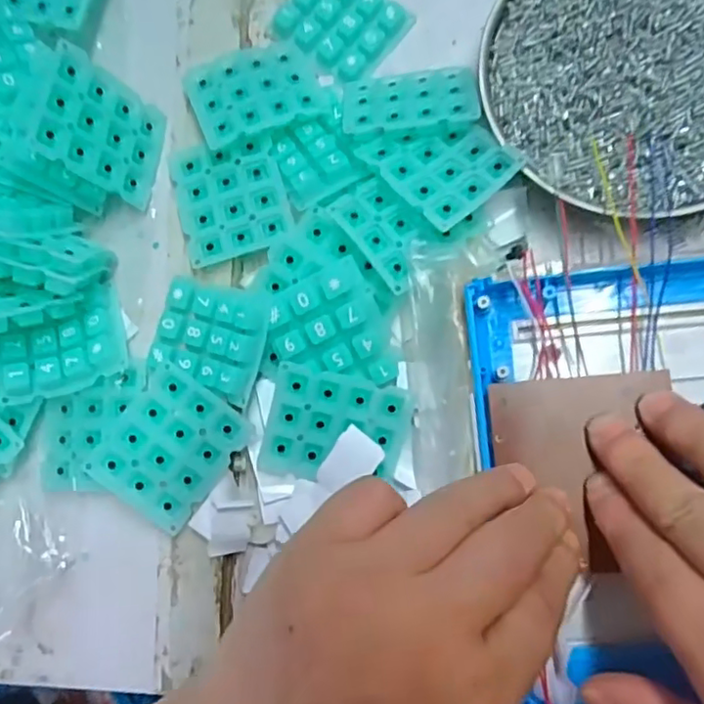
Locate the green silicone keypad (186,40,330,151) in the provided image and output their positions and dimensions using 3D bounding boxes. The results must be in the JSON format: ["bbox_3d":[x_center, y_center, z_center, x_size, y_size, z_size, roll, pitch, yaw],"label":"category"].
[{"bbox_3d":[-0.047,-0.123,0.299,0.059,0.009,0.047,-20,69,-9],"label":"green silicone keypad"}]

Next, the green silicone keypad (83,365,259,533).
[{"bbox_3d":[-0.080,0.042,0.276,0.048,0.012,0.060,37,91,10],"label":"green silicone keypad"}]

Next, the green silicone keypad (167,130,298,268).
[{"bbox_3d":[-0.056,-0.072,0.294,0.051,0.011,0.057,-14,83,7],"label":"green silicone keypad"}]

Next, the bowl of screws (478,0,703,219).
[{"bbox_3d":[0.128,-0.125,0.272,0.130,0.021,0.131,-1,85,8],"label":"bowl of screws"}]

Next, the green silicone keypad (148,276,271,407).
[{"bbox_3d":[-0.065,-0.007,0.278,0.052,0.007,0.046,16,87,9],"label":"green silicone keypad"}]

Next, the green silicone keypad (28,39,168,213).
[{"bbox_3d":[-0.112,-0.101,0.285,0.004,0.058,0.050,4,80,35],"label":"green silicone keypad"}]

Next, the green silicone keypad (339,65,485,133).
[{"bbox_3d":[0.026,-0.117,0.288,0.060,0.004,0.047,-5,49,7],"label":"green silicone keypad"}]

